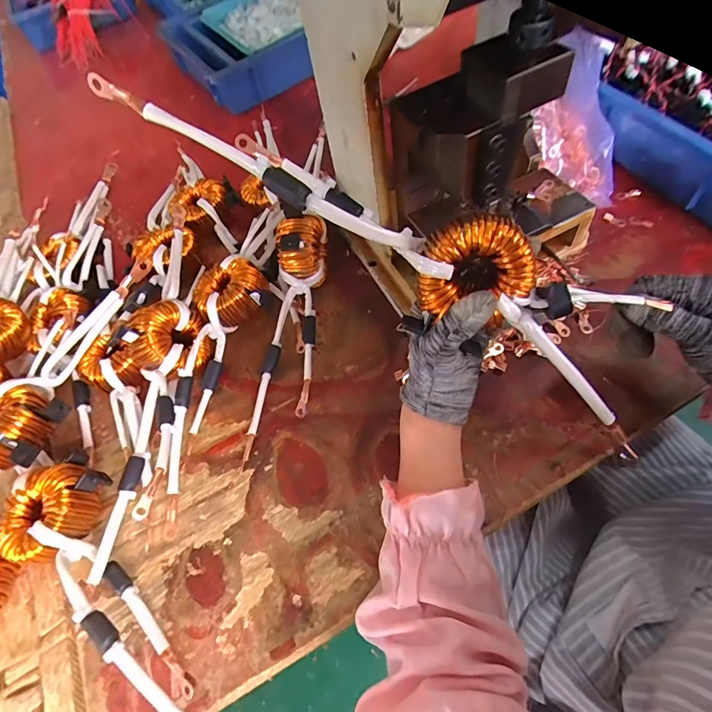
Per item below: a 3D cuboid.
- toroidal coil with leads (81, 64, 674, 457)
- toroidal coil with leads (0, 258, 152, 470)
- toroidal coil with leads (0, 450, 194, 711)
[{"bbox_3d":[0.034,-0.078,0.266,0.399,0.068,0.064,25,60,-10],"label":"toroidal coil with leads"},{"bbox_3d":[-0.303,-0.004,0.423,0.092,0.051,0.247,8,62,14],"label":"toroidal coil with leads"},{"bbox_3d":[-0.180,0.183,0.327,0.281,0.047,0.087,27,68,23],"label":"toroidal coil with leads"}]

